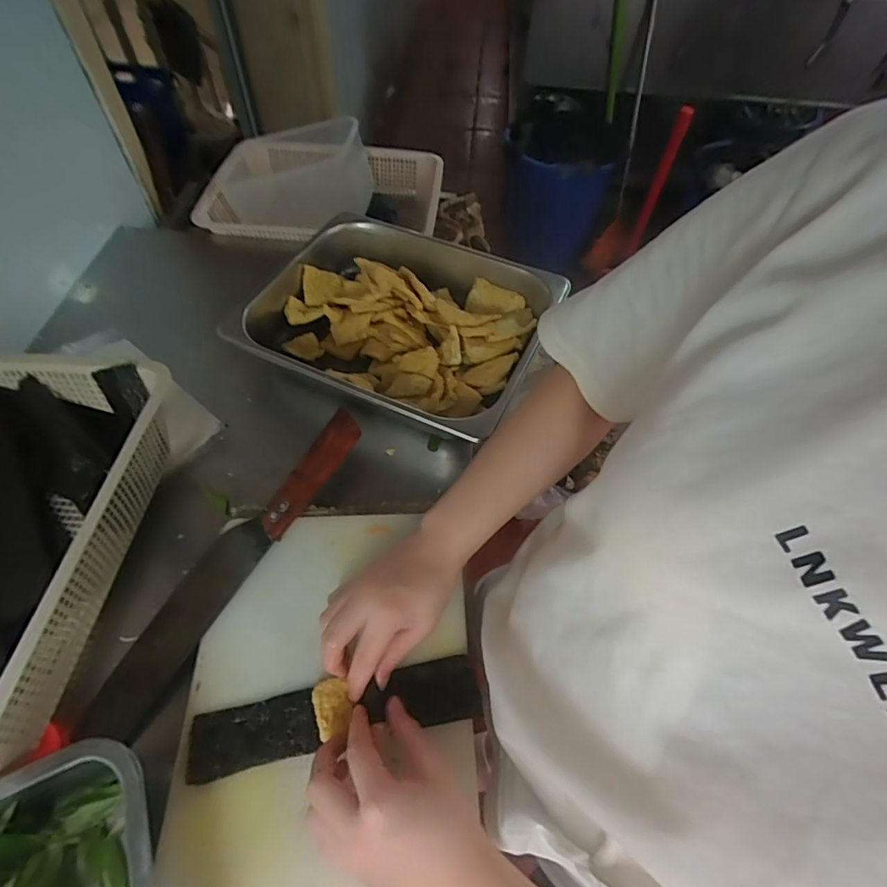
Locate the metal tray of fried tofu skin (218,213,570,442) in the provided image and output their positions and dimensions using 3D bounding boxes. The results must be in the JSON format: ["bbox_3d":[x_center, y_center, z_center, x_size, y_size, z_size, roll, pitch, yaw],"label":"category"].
[{"bbox_3d":[-0.061,-0.142,0.588,0.326,0.076,0.258,22,58,12],"label":"metal tray of fried tofu skin"}]

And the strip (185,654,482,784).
[{"bbox_3d":[-0.078,0.202,0.373,0.209,0.011,0.044,-8,58,-9],"label":"strip"}]

